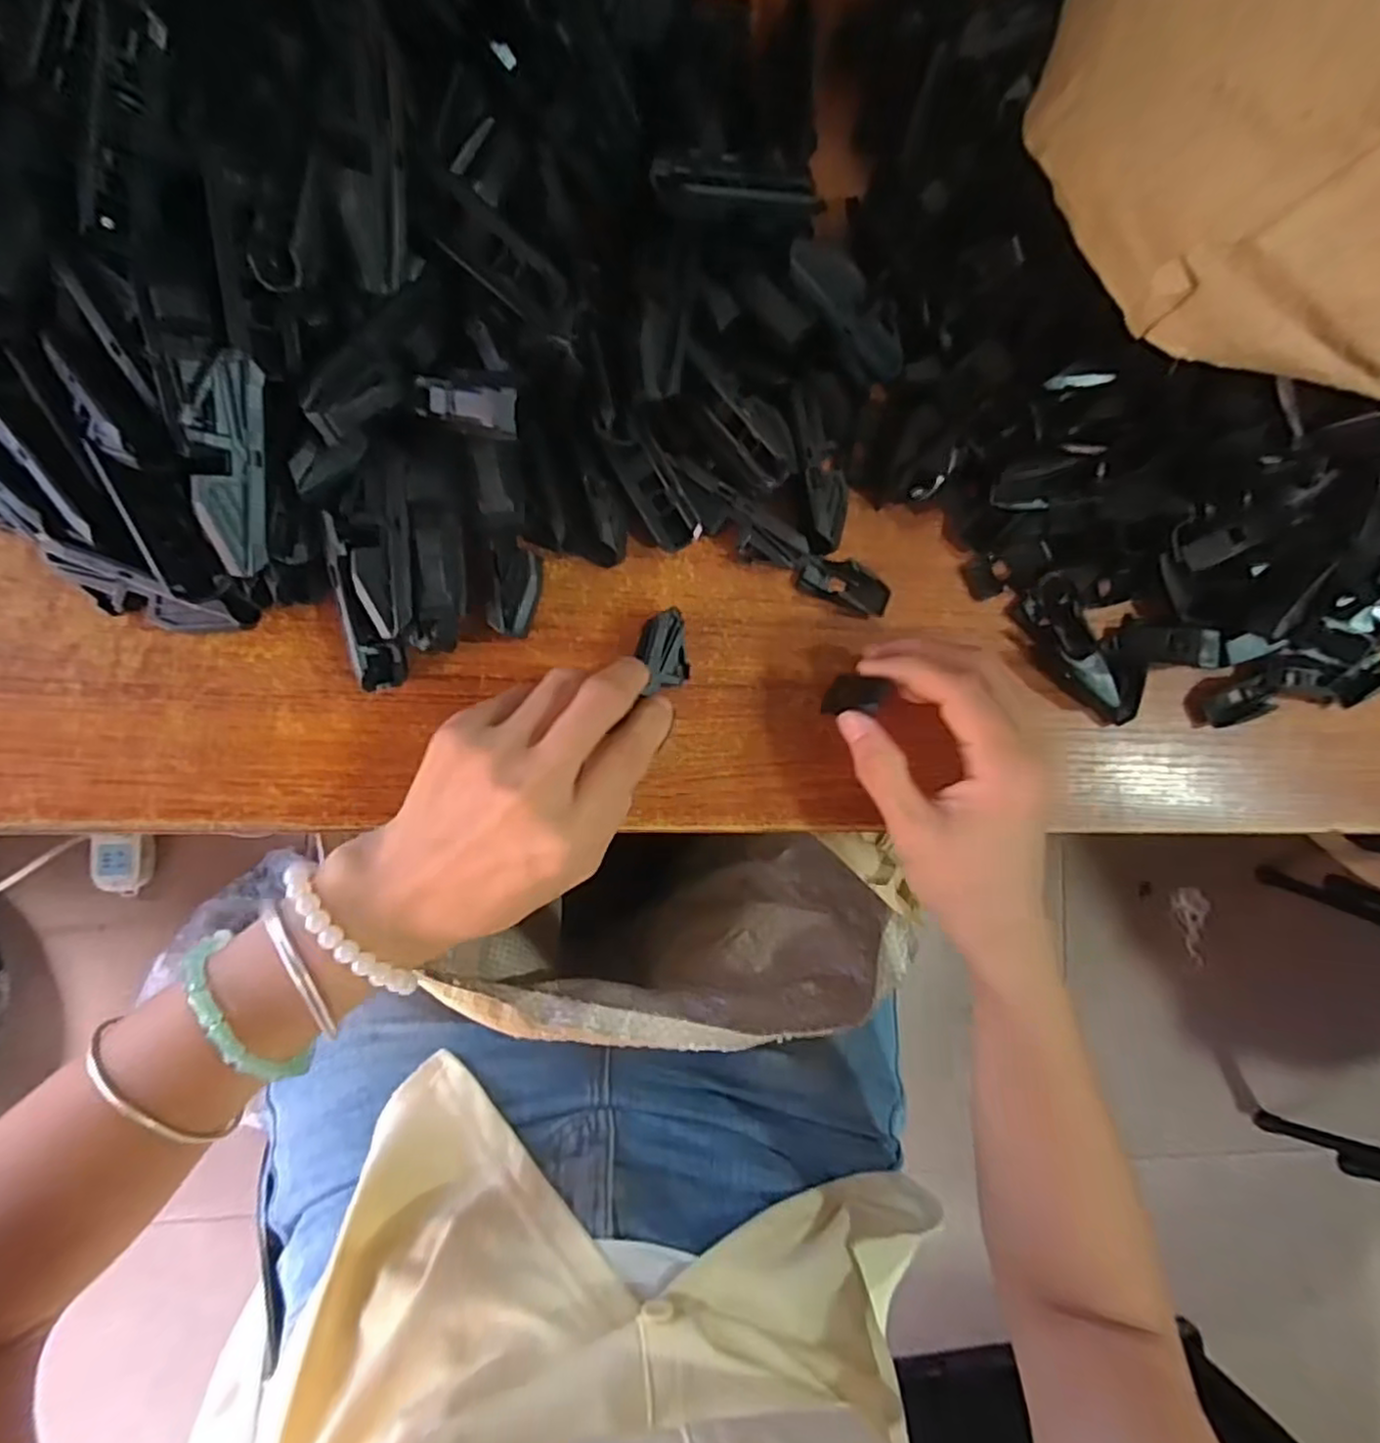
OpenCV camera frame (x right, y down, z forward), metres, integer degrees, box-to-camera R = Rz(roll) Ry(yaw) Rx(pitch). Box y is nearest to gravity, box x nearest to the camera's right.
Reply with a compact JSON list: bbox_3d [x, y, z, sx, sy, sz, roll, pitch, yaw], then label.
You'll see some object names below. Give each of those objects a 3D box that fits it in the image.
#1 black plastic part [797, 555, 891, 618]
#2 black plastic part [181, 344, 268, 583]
[{"bbox_3d":[0.071,-0.063,0.311,0.043,0.011,0.020,21,93,-1],"label":"black plastic part"},{"bbox_3d":[-0.159,-0.088,0.235,0.022,0.006,0.071,6,106,-9],"label":"black plastic part"}]

